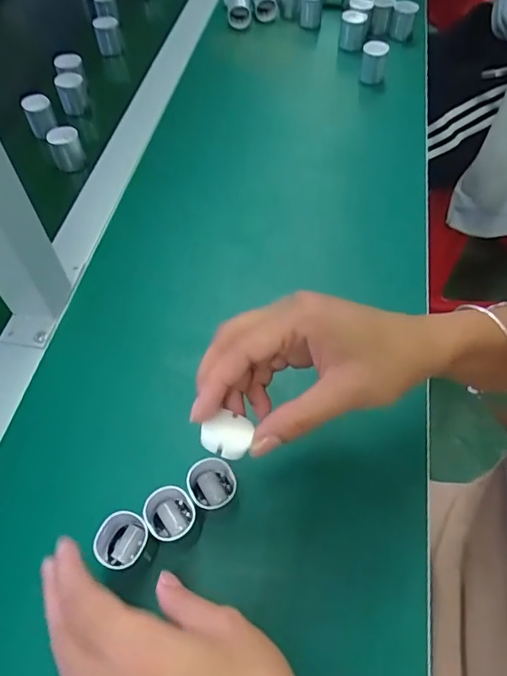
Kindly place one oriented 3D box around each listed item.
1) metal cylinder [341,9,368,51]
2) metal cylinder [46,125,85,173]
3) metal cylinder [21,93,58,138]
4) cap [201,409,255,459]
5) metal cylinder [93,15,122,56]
[{"bbox_3d":[0.128,-0.399,0.645,0.030,0.034,0.039,7,56,2],"label":"metal cylinder"},{"bbox_3d":[-0.197,-0.198,0.523,0.031,0.038,0.028,-19,58,-14],"label":"metal cylinder"},{"bbox_3d":[-0.238,-0.249,0.554,0.029,0.032,0.034,-25,60,-18],"label":"metal cylinder"},{"bbox_3d":[-0.014,0.049,0.257,0.024,0.006,0.024,1,56,-2],"label":"cap"},{"bbox_3d":[-0.196,-0.408,0.670,0.032,0.040,0.027,-11,57,-10],"label":"metal cylinder"}]

